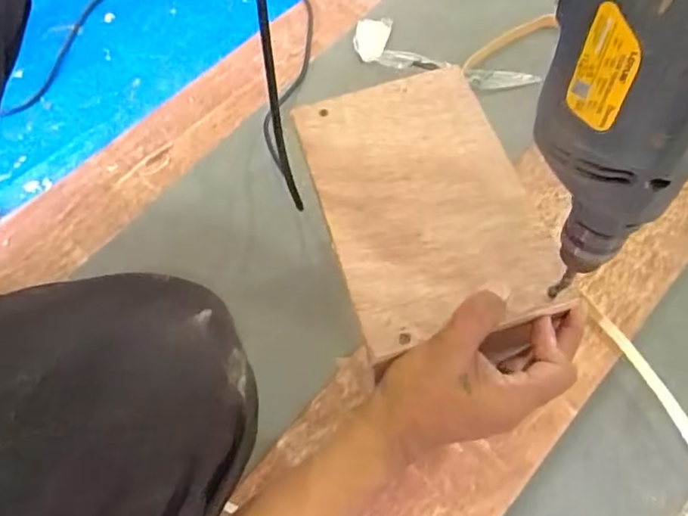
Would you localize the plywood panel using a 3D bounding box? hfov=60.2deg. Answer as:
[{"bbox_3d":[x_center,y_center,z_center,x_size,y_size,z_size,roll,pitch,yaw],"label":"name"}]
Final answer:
[{"bbox_3d":[0.056,-0.046,0.438,0.143,0.007,0.216,-16,61,-5],"label":"plywood panel"}]

